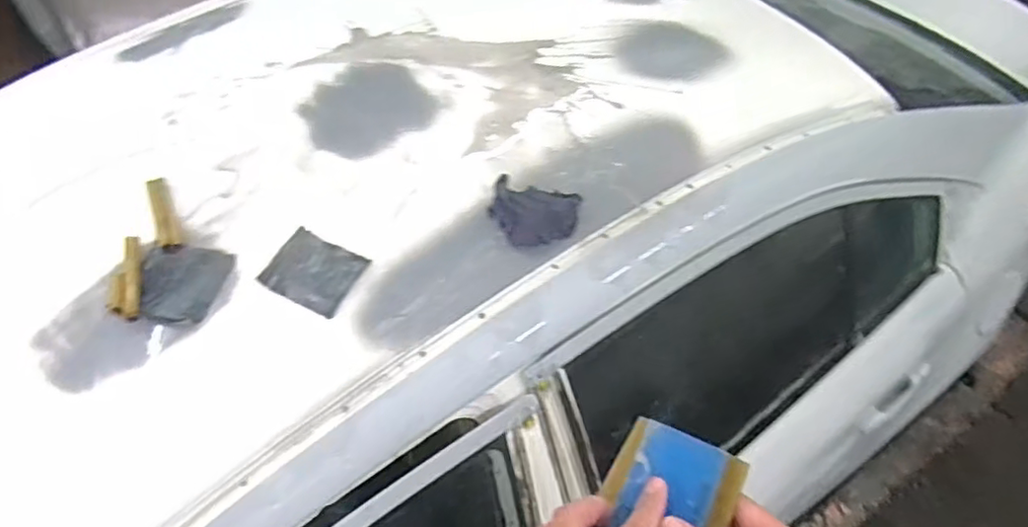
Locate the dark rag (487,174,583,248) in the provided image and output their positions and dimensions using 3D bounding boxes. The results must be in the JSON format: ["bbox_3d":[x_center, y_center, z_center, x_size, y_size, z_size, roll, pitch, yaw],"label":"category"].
[{"bbox_3d":[0.023,-0.067,0.793,0.117,0.054,0.085,6,52,9],"label":"dark rag"}]

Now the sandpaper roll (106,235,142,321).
[{"bbox_3d":[-0.497,0.019,0.799,0.034,0.016,0.136,-14,51,-7],"label":"sandpaper roll"}]

